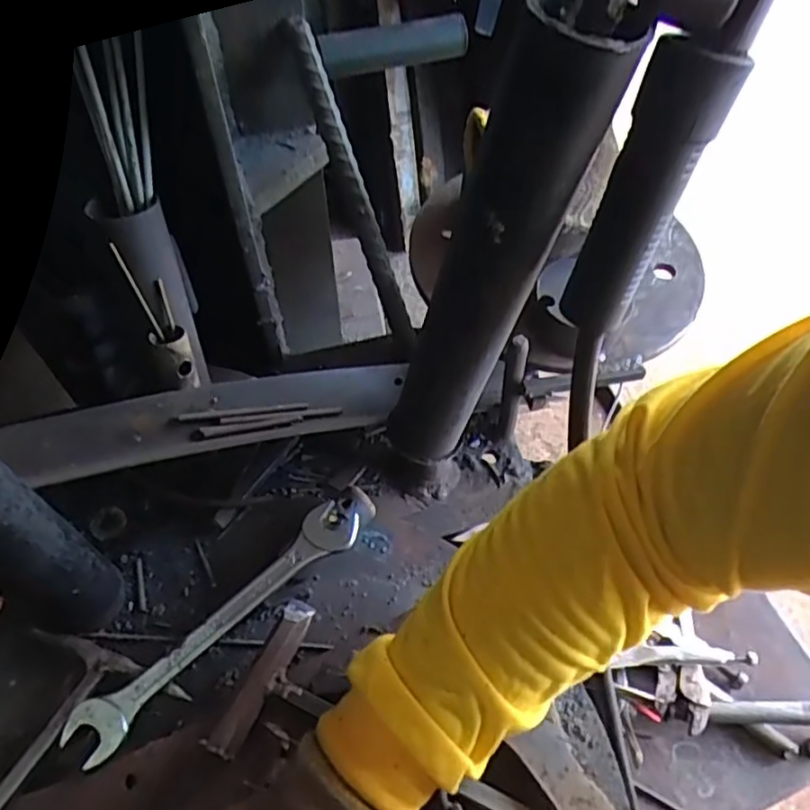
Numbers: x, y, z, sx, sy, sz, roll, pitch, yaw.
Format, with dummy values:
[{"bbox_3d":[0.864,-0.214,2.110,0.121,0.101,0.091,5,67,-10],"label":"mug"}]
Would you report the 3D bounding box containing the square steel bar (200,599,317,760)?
[{"bbox_3d":[-0.084,0.162,0.396,0.018,0.020,0.092,22,61,13],"label":"square steel bar"}]

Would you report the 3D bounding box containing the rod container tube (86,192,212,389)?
[{"bbox_3d":[-0.170,-0.079,0.468,0.043,0.132,0.044,-25,35,-15],"label":"rod container tube"}]

